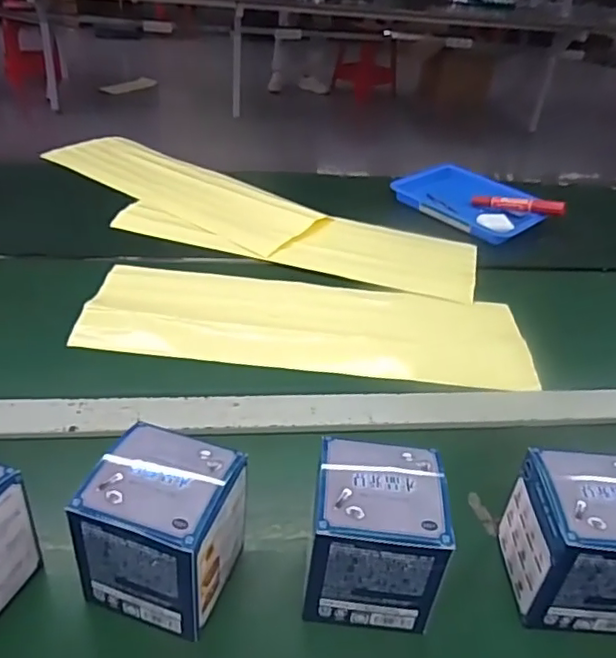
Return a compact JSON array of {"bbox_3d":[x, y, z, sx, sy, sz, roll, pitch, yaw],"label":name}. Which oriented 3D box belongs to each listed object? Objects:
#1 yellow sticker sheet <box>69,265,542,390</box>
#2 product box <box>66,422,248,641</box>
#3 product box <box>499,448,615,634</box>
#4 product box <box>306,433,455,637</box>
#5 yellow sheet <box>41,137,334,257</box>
[{"bbox_3d":[0.002,-0.008,0.673,0.477,0.026,0.178,7,31,-1],"label":"yellow sticker sheet"},{"bbox_3d":[-0.091,0.128,0.378,0.082,0.090,0.078,14,34,12],"label":"product box"},{"bbox_3d":[0.189,0.144,0.400,0.085,0.094,0.079,4,33,-3],"label":"product box"},{"bbox_3d":[0.043,0.135,0.390,0.081,0.092,0.074,7,33,1],"label":"product box"},{"bbox_3d":[-0.209,-0.225,0.919,0.488,0.010,0.147,27,43,28],"label":"yellow sheet"}]

